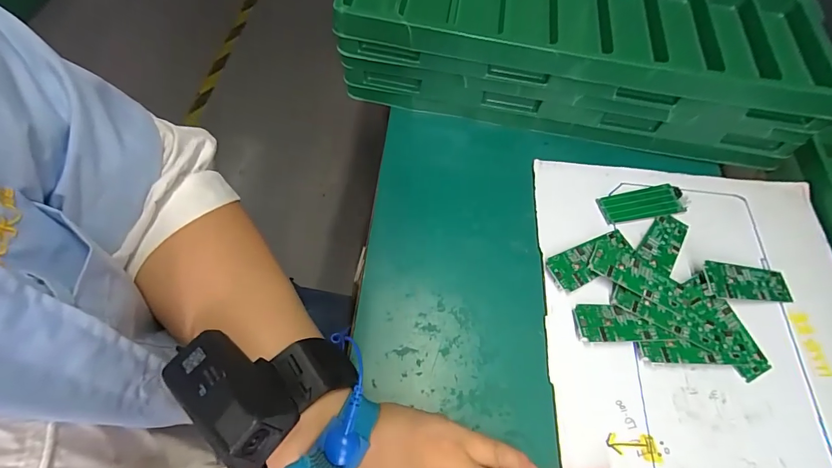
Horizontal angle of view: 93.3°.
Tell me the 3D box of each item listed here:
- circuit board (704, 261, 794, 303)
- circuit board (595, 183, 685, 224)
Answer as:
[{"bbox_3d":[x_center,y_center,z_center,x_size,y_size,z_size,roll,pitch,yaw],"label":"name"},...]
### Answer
[{"bbox_3d":[0.245,0.036,0.288,0.071,0.010,0.027,3,64,-2],"label":"circuit board"},{"bbox_3d":[0.185,-0.024,0.321,0.072,0.004,0.026,-11,65,-9],"label":"circuit board"}]

